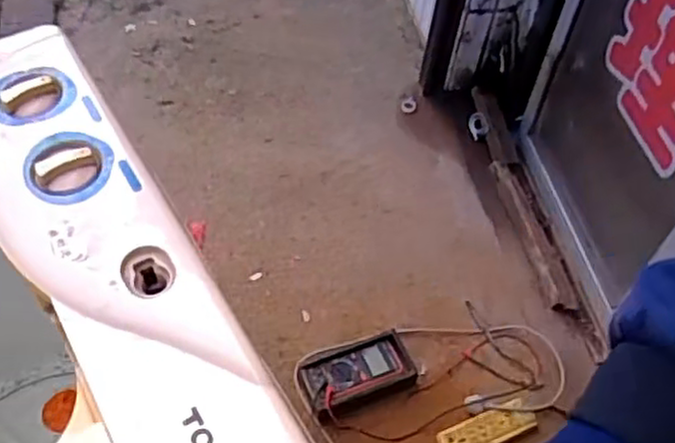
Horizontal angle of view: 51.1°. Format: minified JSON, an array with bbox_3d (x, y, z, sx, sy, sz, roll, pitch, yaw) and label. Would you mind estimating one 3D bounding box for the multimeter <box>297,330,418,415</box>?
[{"bbox_3d":[0.052,0.285,1.348,0.199,0.037,0.114,-18,56,-18],"label":"multimeter"}]

